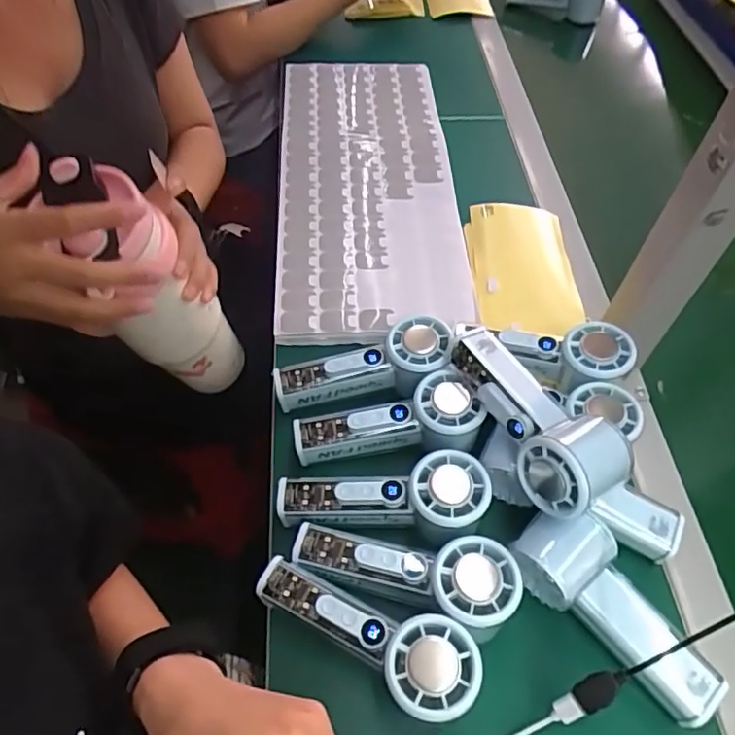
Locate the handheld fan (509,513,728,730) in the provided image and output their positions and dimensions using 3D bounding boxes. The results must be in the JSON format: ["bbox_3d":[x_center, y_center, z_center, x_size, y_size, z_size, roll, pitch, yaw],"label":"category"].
[{"bbox_3d":[0.169,0.162,0.402,0.152,0.054,0.056,39,61,22],"label":"handheld fan"}]

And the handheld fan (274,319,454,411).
[{"bbox_3d":[-0.002,0.001,0.495,0.151,0.043,0.055,-17,56,6],"label":"handheld fan"}]

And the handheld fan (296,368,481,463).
[{"bbox_3d":[0.017,0.048,0.467,0.143,0.040,0.061,-12,55,7],"label":"handheld fan"}]

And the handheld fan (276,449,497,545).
[{"bbox_3d":[0.012,0.101,0.433,0.149,0.044,0.060,-5,54,11],"label":"handheld fan"}]

